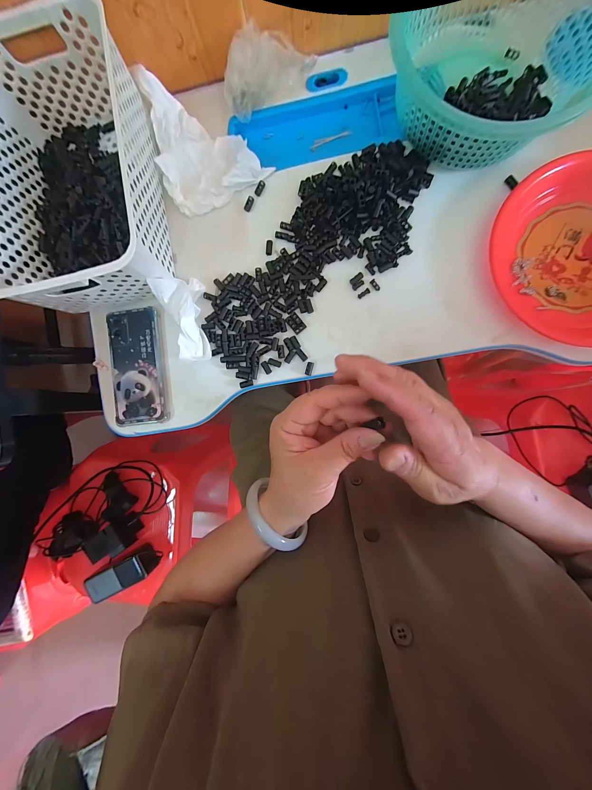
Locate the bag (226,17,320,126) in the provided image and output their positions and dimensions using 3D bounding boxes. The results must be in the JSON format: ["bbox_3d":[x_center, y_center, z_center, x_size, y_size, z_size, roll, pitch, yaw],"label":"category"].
[{"bbox_3d":[-0.039,-0.421,0.342,0.117,0.051,0.059,-18,87,3],"label":"bag"}]

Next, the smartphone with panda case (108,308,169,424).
[{"bbox_3d":[-0.223,-0.039,0.376,0.072,0.011,0.160,-6,88,4],"label":"smartphone with panda case"}]

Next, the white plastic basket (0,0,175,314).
[{"bbox_3d":[-0.280,-0.264,0.331,0.202,0.100,0.307,-9,88,4],"label":"white plastic basket"}]

